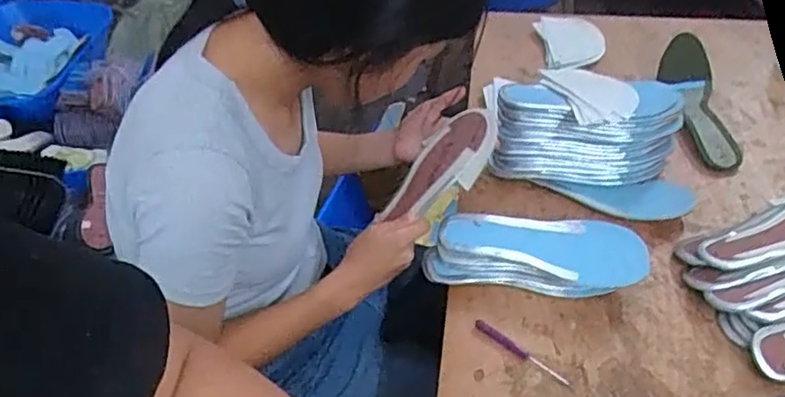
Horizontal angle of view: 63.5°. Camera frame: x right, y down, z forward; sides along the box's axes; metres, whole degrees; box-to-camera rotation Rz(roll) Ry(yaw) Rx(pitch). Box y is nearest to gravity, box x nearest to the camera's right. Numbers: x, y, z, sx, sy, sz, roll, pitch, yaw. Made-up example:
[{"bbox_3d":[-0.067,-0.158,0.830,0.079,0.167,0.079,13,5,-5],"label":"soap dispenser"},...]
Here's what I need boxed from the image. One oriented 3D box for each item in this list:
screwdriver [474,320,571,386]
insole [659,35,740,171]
[{"bbox_3d":[0.151,0.179,0.742,0.124,0.008,0.014,29,55,27],"label":"screwdriver"},{"bbox_3d":[0.475,-0.156,0.983,0.102,0.065,0.261,5,48,8],"label":"insole"}]

